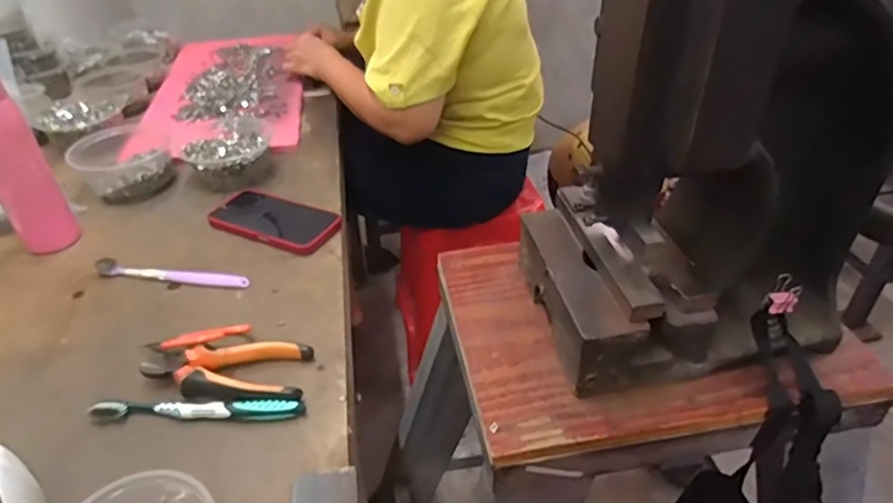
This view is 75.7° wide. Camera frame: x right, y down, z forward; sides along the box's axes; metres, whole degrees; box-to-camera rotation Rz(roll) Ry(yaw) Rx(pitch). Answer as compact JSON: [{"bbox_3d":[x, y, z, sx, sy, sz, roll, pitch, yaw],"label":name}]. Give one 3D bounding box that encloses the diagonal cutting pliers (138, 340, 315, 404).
[{"bbox_3d":[-0.203,0.117,0.529,0.149,0.027,0.065,-6,37,-4],"label":"diagonal cutting pliers"}]

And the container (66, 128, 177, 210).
[{"bbox_3d":[-0.467,-0.129,0.832,0.126,0.064,0.144,-19,40,-21],"label":"container"}]

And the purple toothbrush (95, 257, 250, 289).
[{"bbox_3d":[-0.316,0.025,0.660,0.182,0.017,0.019,4,37,9],"label":"purple toothbrush"}]

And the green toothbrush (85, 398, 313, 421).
[{"bbox_3d":[-0.218,0.141,0.504,0.183,0.017,0.017,-1,37,2],"label":"green toothbrush"}]

